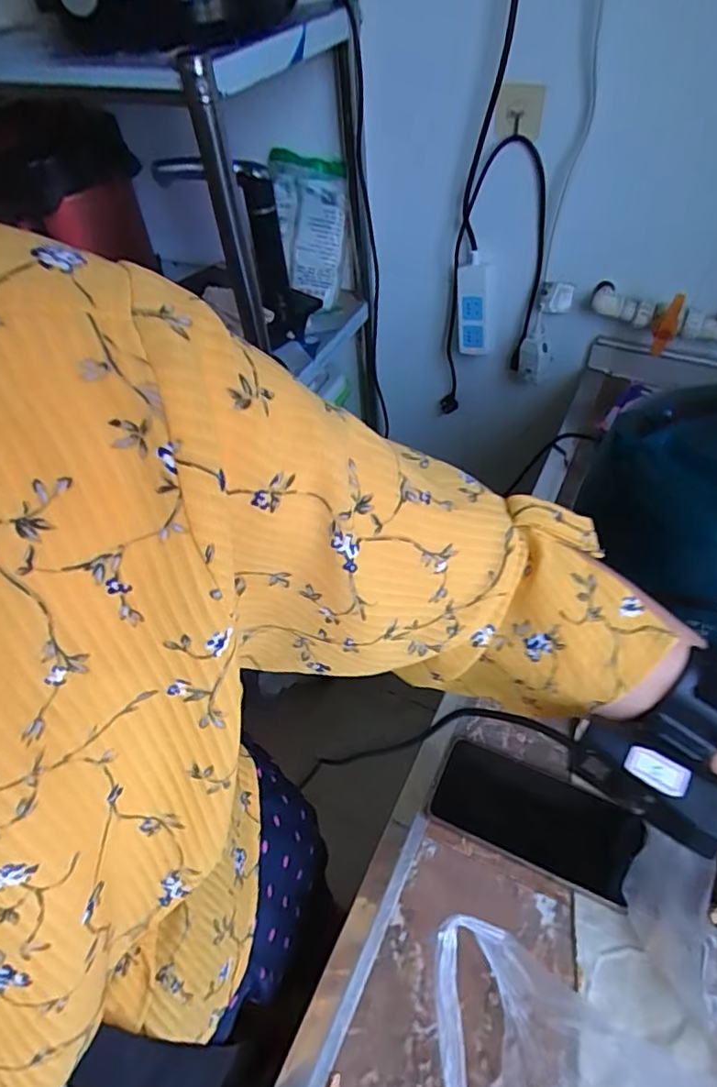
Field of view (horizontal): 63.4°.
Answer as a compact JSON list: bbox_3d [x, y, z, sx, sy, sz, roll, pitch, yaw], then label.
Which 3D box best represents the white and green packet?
[{"bbox_3d":[-0.079,-0.489,0.927,0.119,0.221,0.034,13,33,17],"label":"white and green packet"}]

